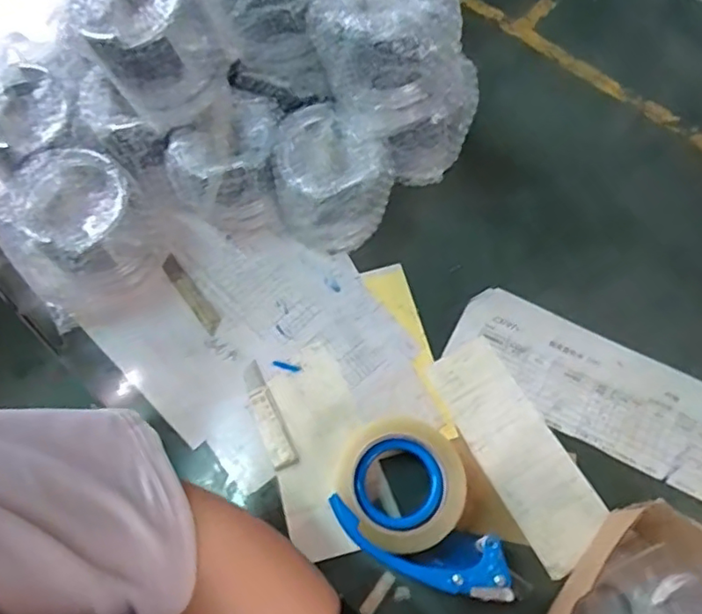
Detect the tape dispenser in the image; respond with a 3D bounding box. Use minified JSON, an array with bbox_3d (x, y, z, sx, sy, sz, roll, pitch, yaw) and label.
[{"bbox_3d":[0.049,0.176,0.502,0.107,0.054,0.155,-21,68,-7],"label":"tape dispenser"}]

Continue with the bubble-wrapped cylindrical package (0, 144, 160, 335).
[{"bbox_3d":[-0.269,-0.069,0.592,0.142,0.112,0.122,-29,69,-10],"label":"bubble-wrapped cylindrical package"}]

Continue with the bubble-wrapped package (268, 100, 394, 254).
[{"bbox_3d":[-0.025,-0.122,0.607,0.112,0.113,0.101,42,75,17],"label":"bubble-wrapped package"}]

